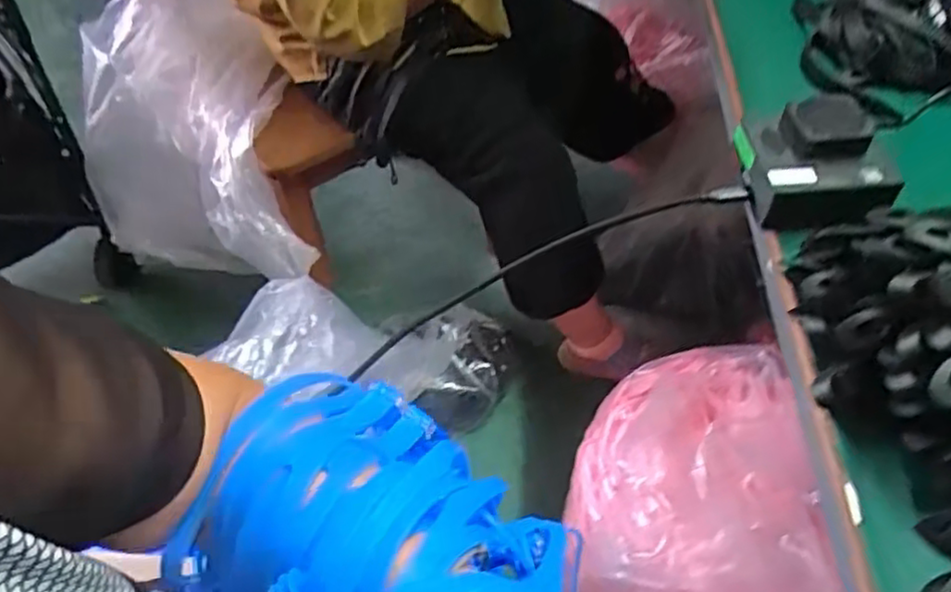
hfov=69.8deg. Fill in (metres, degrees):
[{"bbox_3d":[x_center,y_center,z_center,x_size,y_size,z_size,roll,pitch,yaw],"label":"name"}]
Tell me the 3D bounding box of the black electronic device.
[{"bbox_3d":[0.203,-0.079,0.409,0.077,0.044,0.072,-5,52,-2],"label":"black electronic device"}]

